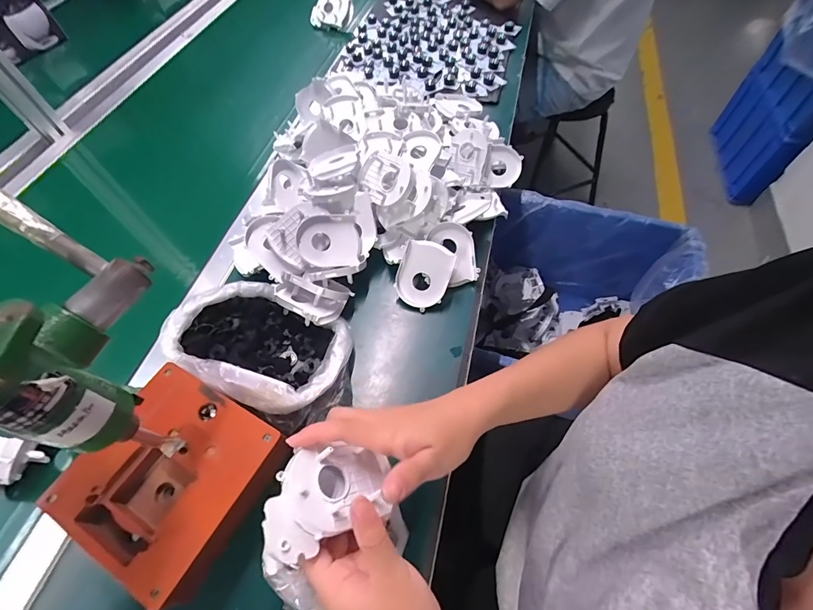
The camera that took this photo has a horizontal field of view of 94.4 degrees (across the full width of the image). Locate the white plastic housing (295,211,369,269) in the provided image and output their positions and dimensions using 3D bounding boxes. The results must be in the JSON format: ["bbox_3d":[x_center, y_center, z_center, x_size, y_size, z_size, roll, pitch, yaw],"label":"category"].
[{"bbox_3d":[-0.099,-0.081,0.485,0.082,0.024,0.068,-18,97,-28],"label":"white plastic housing"}]

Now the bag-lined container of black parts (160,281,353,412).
[{"bbox_3d":[-0.166,0.046,0.443,0.201,0.056,0.135,20,61,13],"label":"bag-lined container of black parts"}]

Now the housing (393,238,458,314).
[{"bbox_3d":[0.022,-0.039,0.486,0.066,0.012,0.083,21,105,-1],"label":"housing"}]

